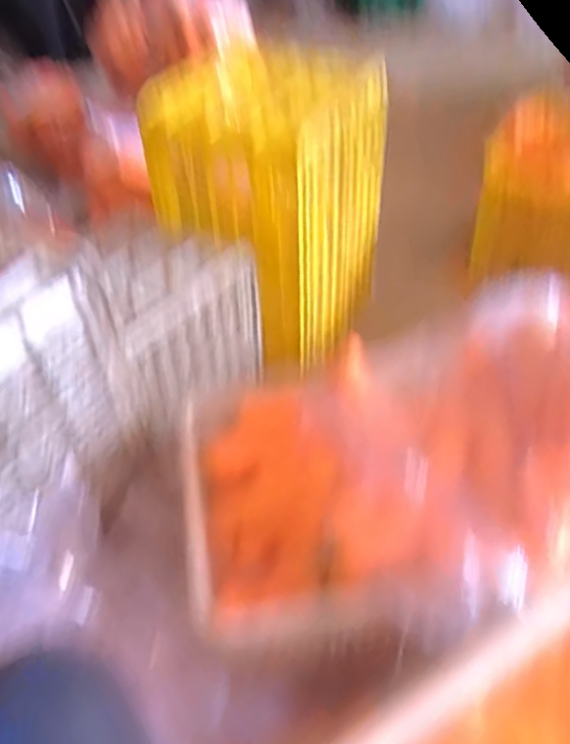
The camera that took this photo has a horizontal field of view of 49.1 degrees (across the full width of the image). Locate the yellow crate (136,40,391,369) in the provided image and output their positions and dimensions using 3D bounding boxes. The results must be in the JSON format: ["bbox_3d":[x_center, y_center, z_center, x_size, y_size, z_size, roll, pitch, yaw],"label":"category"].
[{"bbox_3d":[-0.020,-0.326,1.220,0.307,0.462,0.368,20,49,23],"label":"yellow crate"}]

